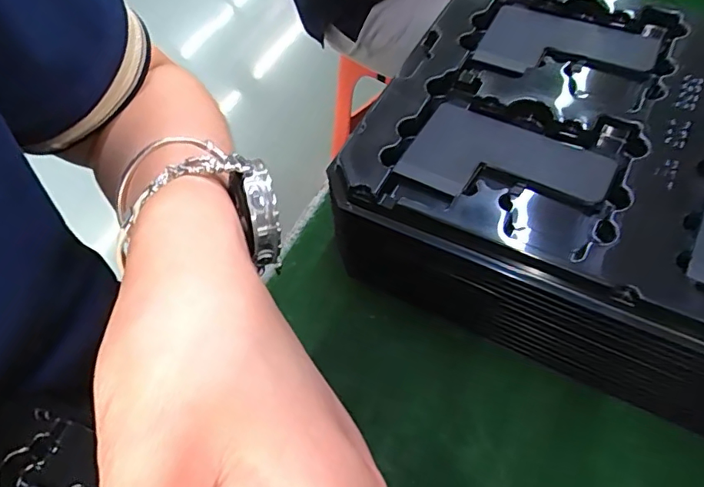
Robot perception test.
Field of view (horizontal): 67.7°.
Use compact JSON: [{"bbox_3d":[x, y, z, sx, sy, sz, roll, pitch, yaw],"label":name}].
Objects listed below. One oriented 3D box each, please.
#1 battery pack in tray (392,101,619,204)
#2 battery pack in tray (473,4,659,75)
[{"bbox_3d":[0.076,-0.039,0.262,0.095,0.004,0.056,25,61,19],"label":"battery pack in tray"},{"bbox_3d":[0.126,-0.114,0.309,0.093,0.008,0.060,21,60,17],"label":"battery pack in tray"}]

